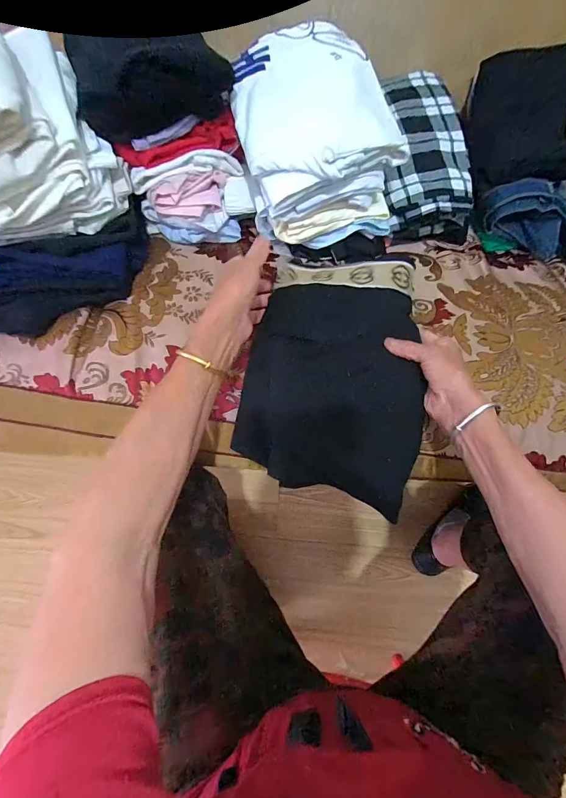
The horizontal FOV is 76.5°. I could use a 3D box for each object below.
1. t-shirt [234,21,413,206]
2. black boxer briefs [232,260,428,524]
[{"bbox_3d":[0.031,-0.376,0.467,0.182,0.049,0.249,-15,71,-6],"label":"t-shirt"},{"bbox_3d":[0.065,-0.026,0.447,0.214,0.030,0.287,11,92,10],"label":"black boxer briefs"}]

